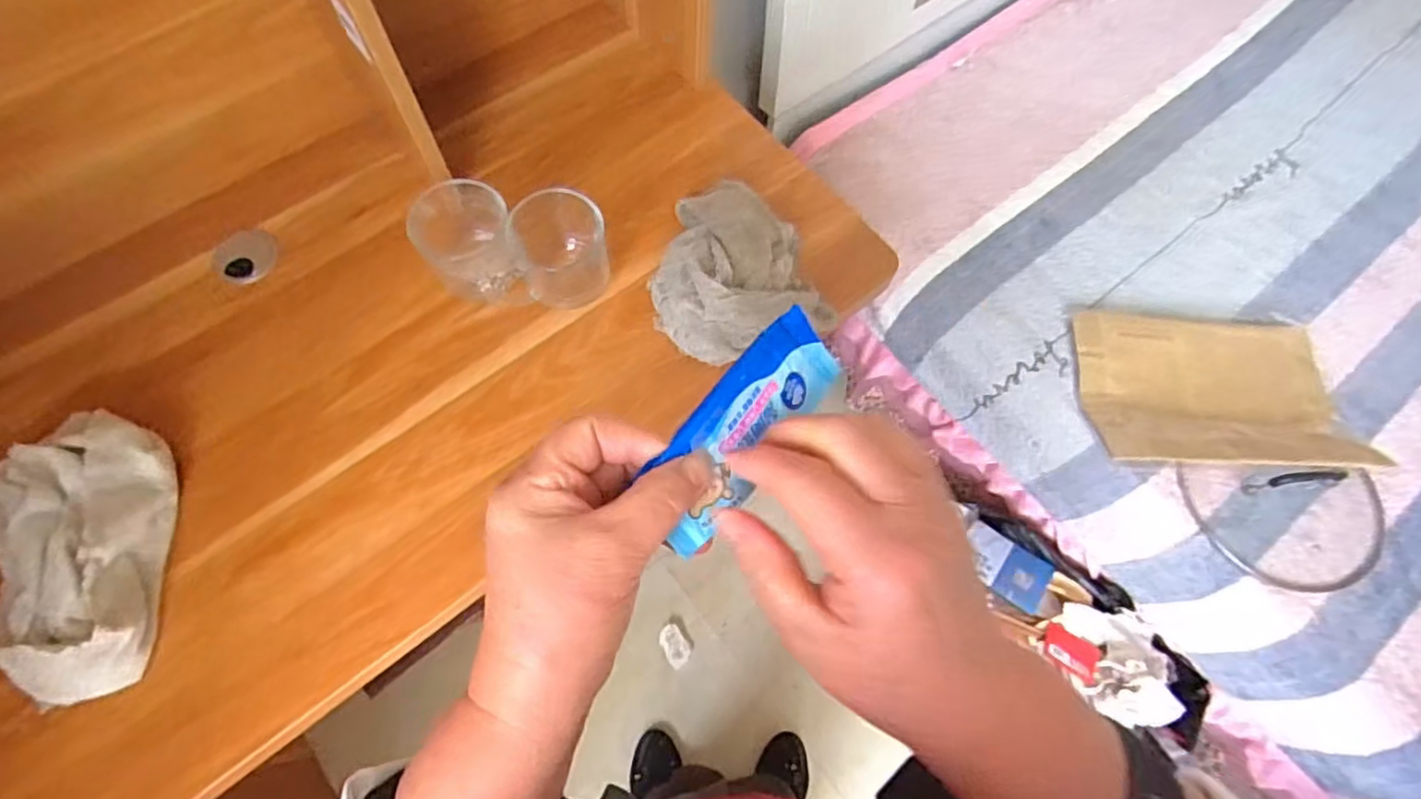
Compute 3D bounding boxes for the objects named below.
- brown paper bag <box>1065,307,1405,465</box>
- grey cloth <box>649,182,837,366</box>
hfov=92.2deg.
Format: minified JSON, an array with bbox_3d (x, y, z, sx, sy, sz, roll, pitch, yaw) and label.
[{"bbox_3d":[0.689,-0.016,0.937,0.348,0.069,0.239,4,67,-1],"label":"brown paper bag"},{"bbox_3d":[0.017,-0.122,0.626,0.155,0.065,0.183,-29,71,-13],"label":"grey cloth"}]

